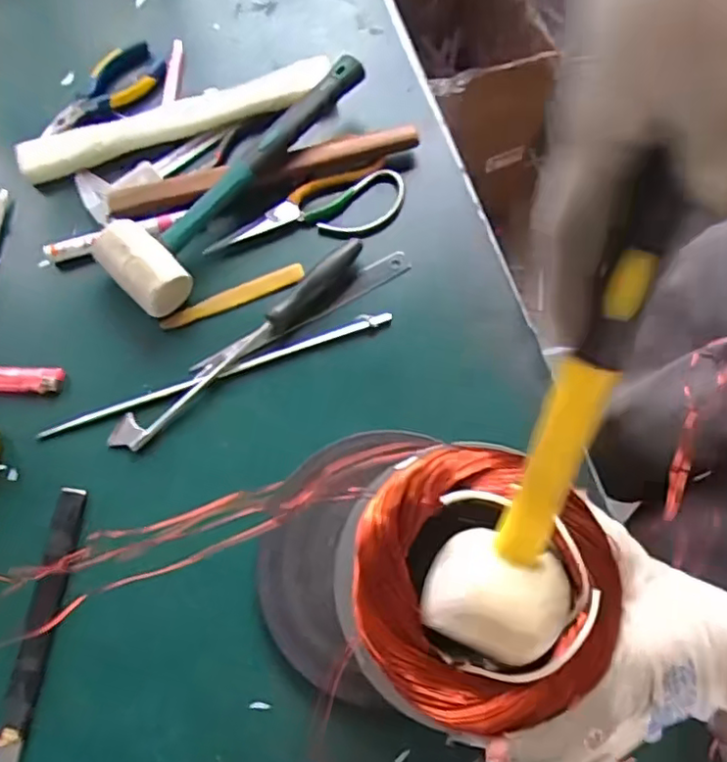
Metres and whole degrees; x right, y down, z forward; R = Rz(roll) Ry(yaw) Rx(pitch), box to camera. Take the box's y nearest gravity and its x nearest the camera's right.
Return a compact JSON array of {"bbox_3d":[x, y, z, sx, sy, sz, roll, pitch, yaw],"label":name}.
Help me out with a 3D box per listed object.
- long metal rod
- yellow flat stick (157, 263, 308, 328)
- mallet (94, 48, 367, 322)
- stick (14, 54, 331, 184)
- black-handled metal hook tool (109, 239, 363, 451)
[{"bbox_3d":[-0.121,-0.006,0.523,0.299,0.008,0.013,-19,73,-4],"label":"long metal rod"},{"bbox_3d":[-0.112,-0.072,0.545,0.127,0.004,0.017,-22,74,-5],"label":"yellow flat stick"},{"bbox_3d":[-0.108,-0.179,0.553,0.083,0.048,0.281,39,78,12],"label":"mallet"},{"bbox_3d":[-0.174,-0.241,0.584,0.289,0.023,0.041,-16,73,-3],"label":"stick"},{"bbox_3d":[-0.099,-0.030,0.521,0.254,0.024,0.035,-41,76,-10],"label":"black-handled metal hook tool"}]

